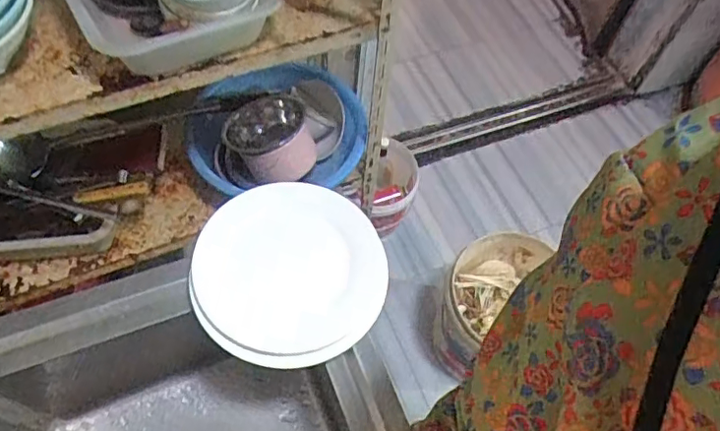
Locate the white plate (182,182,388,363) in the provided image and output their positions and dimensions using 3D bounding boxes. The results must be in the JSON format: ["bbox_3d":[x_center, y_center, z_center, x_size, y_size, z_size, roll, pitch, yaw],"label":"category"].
[{"bbox_3d":[-0.088,0.075,0.725,0.250,0.050,0.240,3,72,-10],"label":"white plate"}]

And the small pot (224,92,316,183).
[{"bbox_3d":[-0.157,-0.133,1.025,0.144,0.112,0.134,2,60,-3],"label":"small pot"}]

